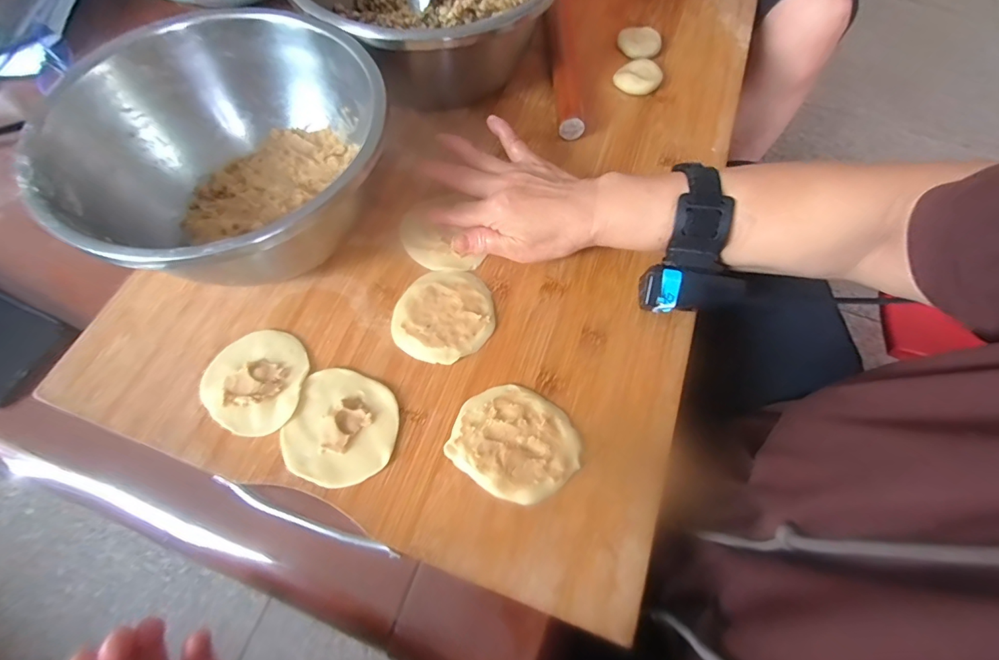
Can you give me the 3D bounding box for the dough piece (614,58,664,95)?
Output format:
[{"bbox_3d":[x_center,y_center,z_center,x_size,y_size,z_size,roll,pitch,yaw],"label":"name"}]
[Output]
[{"bbox_3d":[0.150,-0.266,0.462,0.048,0.011,0.040,-31,71,-15],"label":"dough piece"}]

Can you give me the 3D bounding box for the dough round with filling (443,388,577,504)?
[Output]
[{"bbox_3d":[0.011,0.078,0.308,0.085,0.005,0.073,33,69,11],"label":"dough round with filling"}]

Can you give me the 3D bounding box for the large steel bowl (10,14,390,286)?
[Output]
[{"bbox_3d":[-0.203,-0.129,0.346,0.199,0.101,0.230,18,67,6],"label":"large steel bowl"}]

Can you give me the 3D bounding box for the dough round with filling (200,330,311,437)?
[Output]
[{"bbox_3d":[-0.180,0.035,0.320,0.071,0.011,0.076,1,66,-2],"label":"dough round with filling"}]

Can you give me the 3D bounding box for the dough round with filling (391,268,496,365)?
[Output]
[{"bbox_3d":[-0.043,-0.013,0.346,0.074,0.004,0.081,1,66,-2],"label":"dough round with filling"}]

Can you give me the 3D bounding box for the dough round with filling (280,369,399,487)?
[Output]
[{"bbox_3d":[-0.111,0.068,0.310,0.075,0.010,0.076,1,66,-2],"label":"dough round with filling"}]

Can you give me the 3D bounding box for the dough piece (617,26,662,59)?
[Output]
[{"bbox_3d":[0.154,-0.316,0.483,0.044,0.016,0.045,1,66,-2],"label":"dough piece"}]

